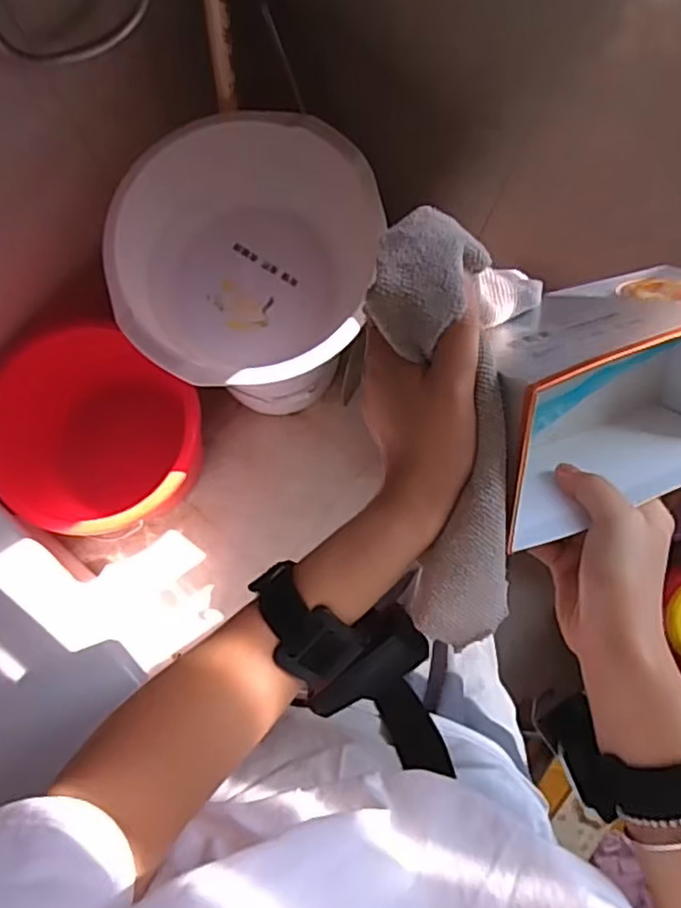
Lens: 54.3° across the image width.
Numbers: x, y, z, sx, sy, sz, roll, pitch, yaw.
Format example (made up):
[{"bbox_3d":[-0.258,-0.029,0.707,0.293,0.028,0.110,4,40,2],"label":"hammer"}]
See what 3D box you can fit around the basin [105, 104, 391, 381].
[{"bbox_3d":[-0.146,-0.287,1.030,0.369,0.235,0.402,0,81,-1],"label":"basin"}]

